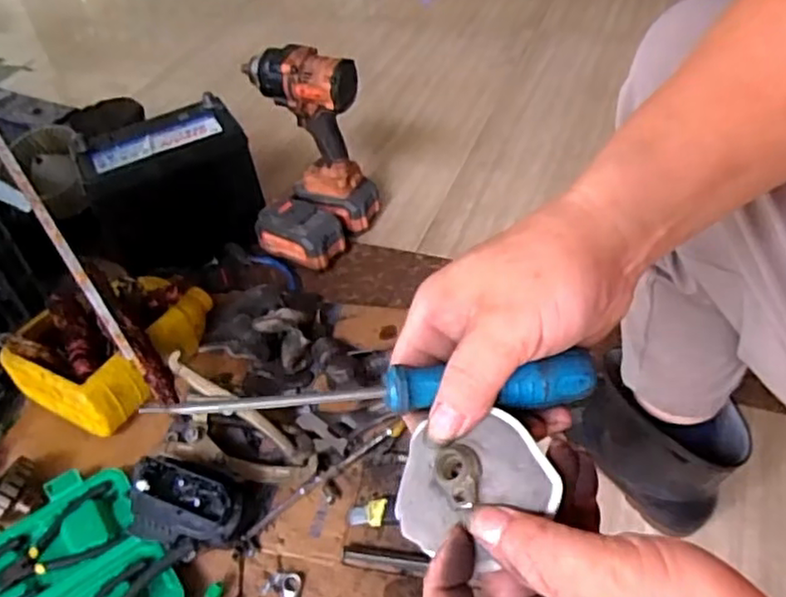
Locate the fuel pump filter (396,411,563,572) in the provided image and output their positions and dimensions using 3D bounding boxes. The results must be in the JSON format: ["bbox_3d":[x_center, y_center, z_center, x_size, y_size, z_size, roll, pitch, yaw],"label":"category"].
[{"bbox_3d":[0.033,0.076,0.274,0.064,0.015,0.058,2,69,24],"label":"fuel pump filter"}]

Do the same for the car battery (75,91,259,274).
[{"bbox_3d":[-0.344,-0.163,1.026,0.237,0.196,0.175,-27,47,-19],"label":"car battery"}]

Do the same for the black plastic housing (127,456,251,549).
[{"bbox_3d":[-0.213,0.216,0.698,0.116,0.060,0.075,9,46,16],"label":"black plastic housing"}]

